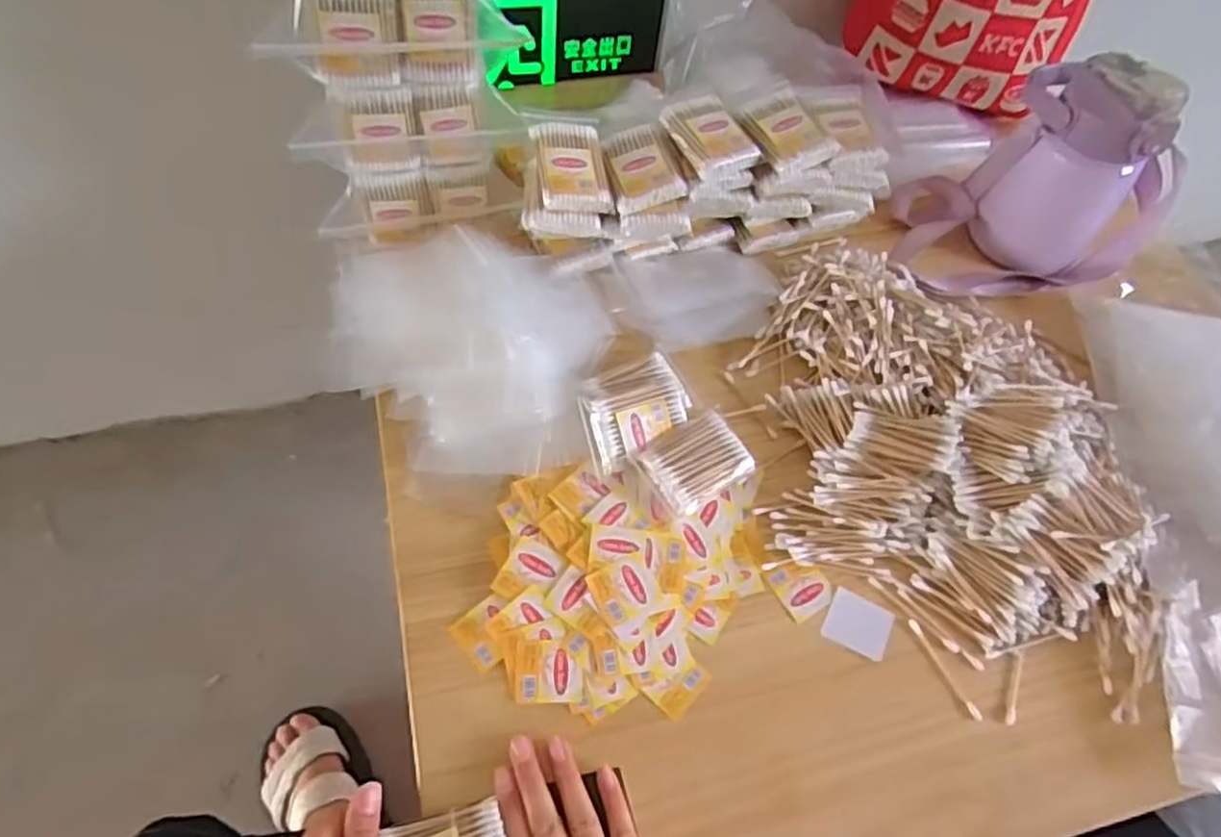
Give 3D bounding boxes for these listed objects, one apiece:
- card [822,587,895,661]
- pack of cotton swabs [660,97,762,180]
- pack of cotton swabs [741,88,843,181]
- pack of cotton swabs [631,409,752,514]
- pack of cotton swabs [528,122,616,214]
[{"bbox_3d":[0.171,0.142,0.509,0.043,0.004,0.038,26,59,11],"label":"card"},{"bbox_3d":[0.081,-0.230,0.598,0.054,0.018,0.076,-25,64,-20],"label":"pack of cotton swabs"},{"bbox_3d":[0.144,-0.235,0.609,0.058,0.019,0.073,-23,63,-19],"label":"pack of cotton swabs"},{"bbox_3d":[0.062,0.028,0.542,0.075,0.015,0.059,-32,66,-23],"label":"pack of cotton swabs"},{"bbox_3d":[-0.031,-0.201,0.585,0.055,0.012,0.076,-7,72,-21],"label":"pack of cotton swabs"}]

